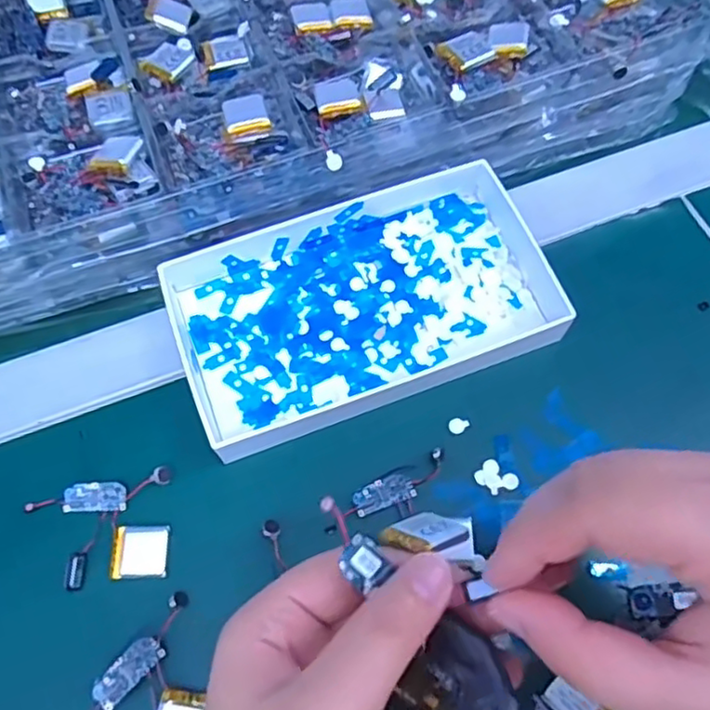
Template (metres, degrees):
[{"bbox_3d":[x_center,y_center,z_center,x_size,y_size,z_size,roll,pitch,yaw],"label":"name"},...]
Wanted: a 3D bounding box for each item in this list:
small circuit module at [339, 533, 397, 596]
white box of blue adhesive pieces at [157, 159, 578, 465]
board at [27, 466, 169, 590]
[{"bbox_3d":[0.003,0.064,0.201,0.011,0.004,0.015,-39,70,-16],"label":"small circuit module"},{"bbox_3d":[0.006,-0.029,0.320,0.185,0.022,0.105,-19,66,-8],"label":"white box of blue adhesive pieces"},{"bbox_3d":[-0.111,0.075,0.282,0.060,0.004,0.045,-7,65,-3],"label":"board"}]

